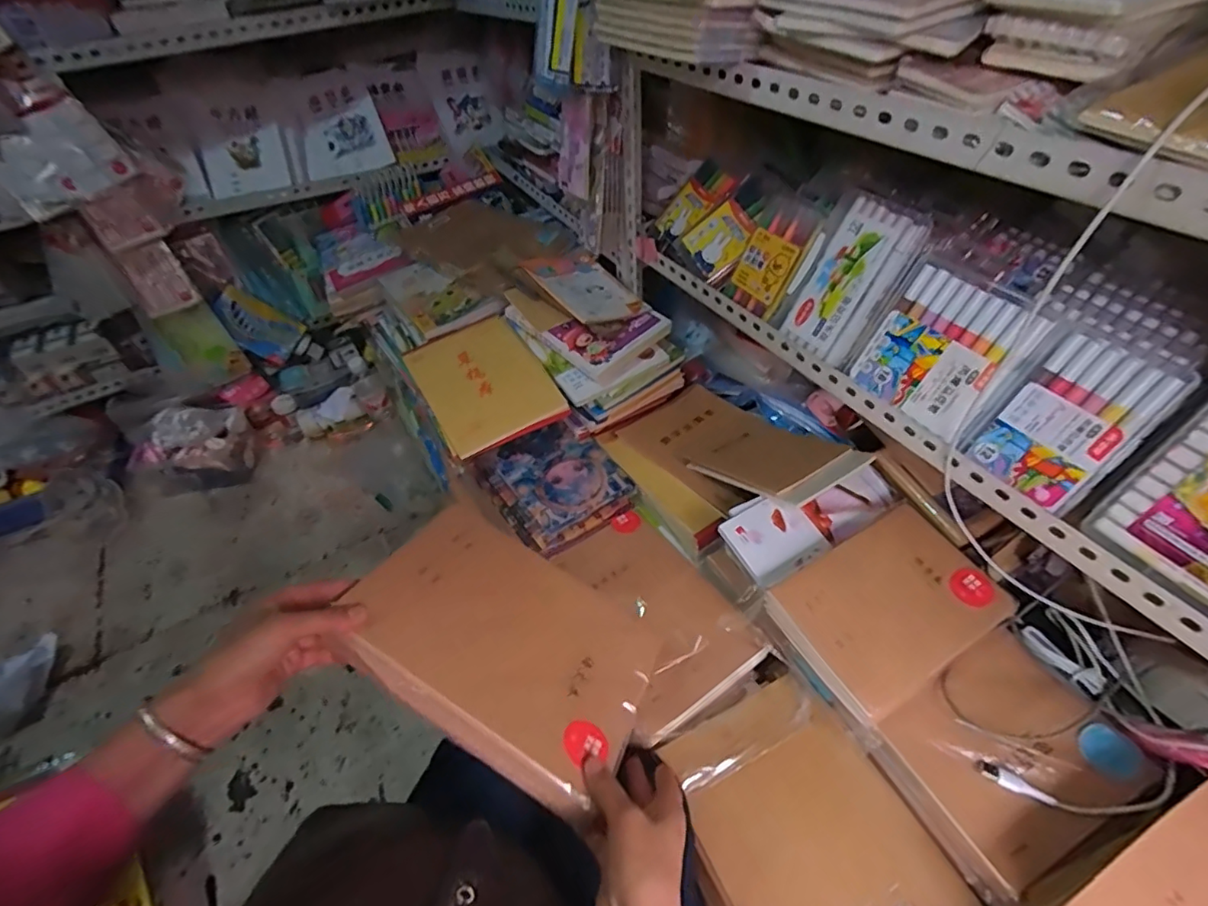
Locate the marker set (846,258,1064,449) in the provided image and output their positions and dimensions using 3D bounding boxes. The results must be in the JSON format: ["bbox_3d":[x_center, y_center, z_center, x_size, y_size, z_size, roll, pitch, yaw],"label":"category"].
[{"bbox_3d":[0.337,-0.104,0.555,0.027,0.139,0.147,3,34,-45],"label":"marker set"}]

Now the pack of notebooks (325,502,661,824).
[{"bbox_3d":[-0.085,0.166,0.494,0.253,0.023,0.194,34,37,6],"label":"pack of notebooks"}]

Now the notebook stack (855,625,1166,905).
[{"bbox_3d":[0.362,0.280,0.512,0.202,0.050,0.149,-24,51,-17],"label":"notebook stack"}]

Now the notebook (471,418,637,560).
[{"bbox_3d":[-0.070,0.043,0.819,0.177,0.034,0.199,-28,52,-20],"label":"notebook"}]

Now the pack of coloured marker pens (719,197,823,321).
[{"bbox_3d":[0.210,-0.242,0.692,0.014,0.132,0.089,0,40,-42],"label":"pack of coloured marker pens"}]

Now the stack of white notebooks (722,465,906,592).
[{"bbox_3d":[0.248,0.073,0.664,0.224,0.026,0.096,-24,51,-17],"label":"stack of white notebooks"}]

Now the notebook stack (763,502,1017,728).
[{"bbox_3d":[0.294,0.156,0.574,0.214,0.032,0.146,-27,52,-20],"label":"notebook stack"}]

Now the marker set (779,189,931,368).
[{"bbox_3d":[0.275,-0.191,0.617,0.017,0.168,0.088,-9,44,-44],"label":"marker set"}]

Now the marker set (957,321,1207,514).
[{"bbox_3d":[0.408,-0.030,0.481,0.027,0.150,0.094,9,31,-45],"label":"marker set"}]

